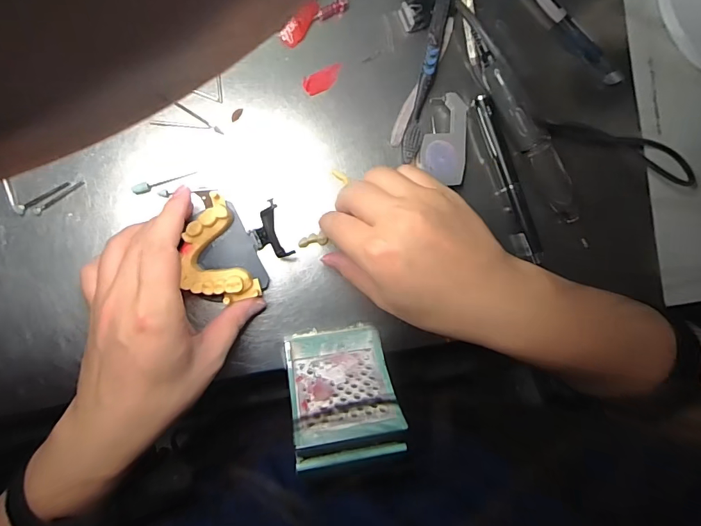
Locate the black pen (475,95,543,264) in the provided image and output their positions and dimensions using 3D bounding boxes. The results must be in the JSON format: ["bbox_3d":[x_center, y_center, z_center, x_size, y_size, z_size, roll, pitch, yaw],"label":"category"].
[{"bbox_3d":[0.135,-0.071,0.352,0.012,0.006,0.145,-21,91,-9],"label":"black pen"}]

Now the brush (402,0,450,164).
[{"bbox_3d":[0.065,-0.165,0.343,0.014,0.020,0.164,13,86,-8],"label":"brush"}]

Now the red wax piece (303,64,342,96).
[{"bbox_3d":[-0.021,-0.150,0.340,0.036,0.004,0.016,-28,93,-9],"label":"red wax piece"}]

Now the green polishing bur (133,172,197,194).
[{"bbox_3d":[-0.140,-0.061,0.313,0.046,0.005,0.007,-18,92,-8],"label":"green polishing bur"}]

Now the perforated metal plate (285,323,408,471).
[{"bbox_3d":[-0.006,0.093,0.302,0.073,0.103,0.022,-5,129,-11],"label":"perforated metal plate"}]

